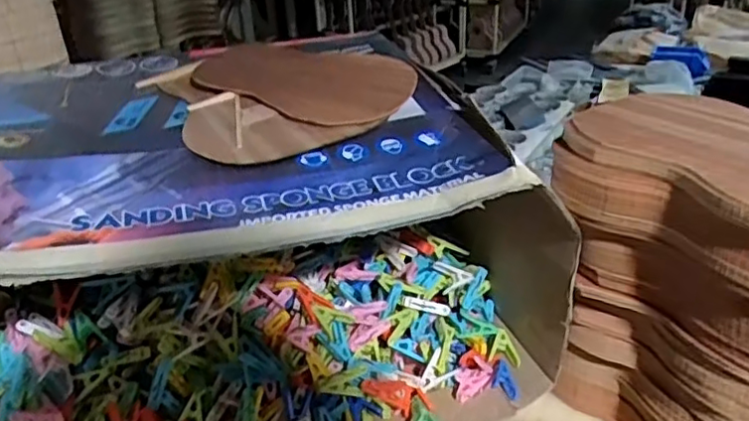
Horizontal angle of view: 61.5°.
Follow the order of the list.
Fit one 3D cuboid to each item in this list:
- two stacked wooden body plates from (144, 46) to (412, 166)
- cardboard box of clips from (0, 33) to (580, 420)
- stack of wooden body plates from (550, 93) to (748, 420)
[{"bbox_3d":[-0.104,-0.144,0.729,0.280,0.018,0.263,0,38,0],"label":"two stacked wooden body plates"},{"bbox_3d":[-0.146,0.051,0.704,0.591,0.319,0.464,-12,31,-20],"label":"cardboard box of clips"},{"bbox_3d":[0.343,0.091,0.613,0.235,0.327,0.307,-21,32,-31],"label":"stack of wooden body plates"}]

